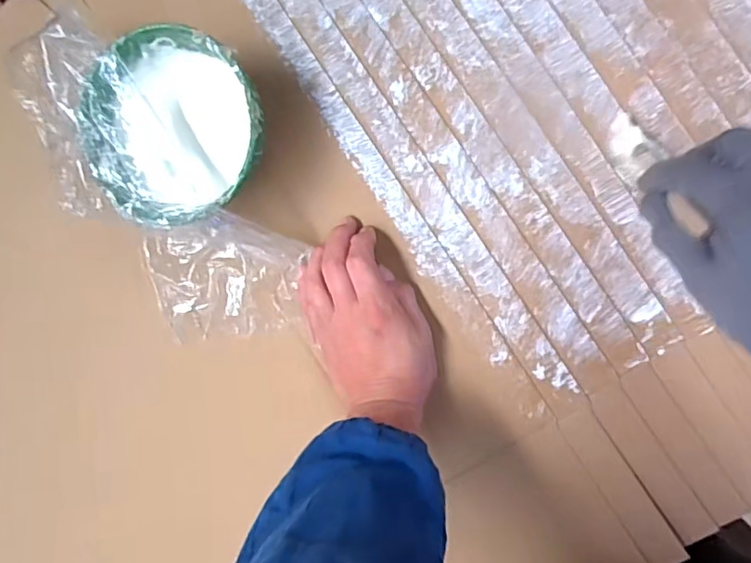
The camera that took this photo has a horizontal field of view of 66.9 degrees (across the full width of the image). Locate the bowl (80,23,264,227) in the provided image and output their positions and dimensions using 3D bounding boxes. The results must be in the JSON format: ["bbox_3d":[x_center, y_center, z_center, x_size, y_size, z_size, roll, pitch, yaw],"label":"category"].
[{"bbox_3d":[-0.139,-0.106,0.414,0.127,0.066,0.127,0,93,8],"label":"bowl"}]

